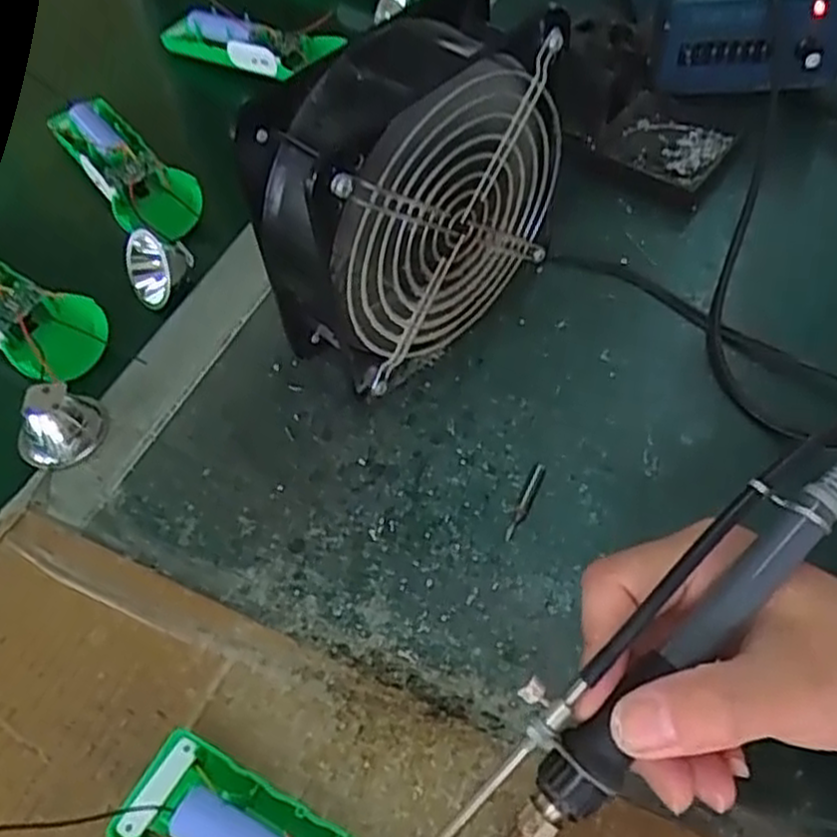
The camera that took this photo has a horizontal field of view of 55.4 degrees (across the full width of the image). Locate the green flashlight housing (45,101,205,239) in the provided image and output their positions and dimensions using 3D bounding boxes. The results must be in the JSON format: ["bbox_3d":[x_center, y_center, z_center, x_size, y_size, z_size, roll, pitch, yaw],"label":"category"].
[{"bbox_3d":[-0.177,-0.151,0.483,0.046,0.031,0.125,-33,60,-21],"label":"green flashlight housing"}]

